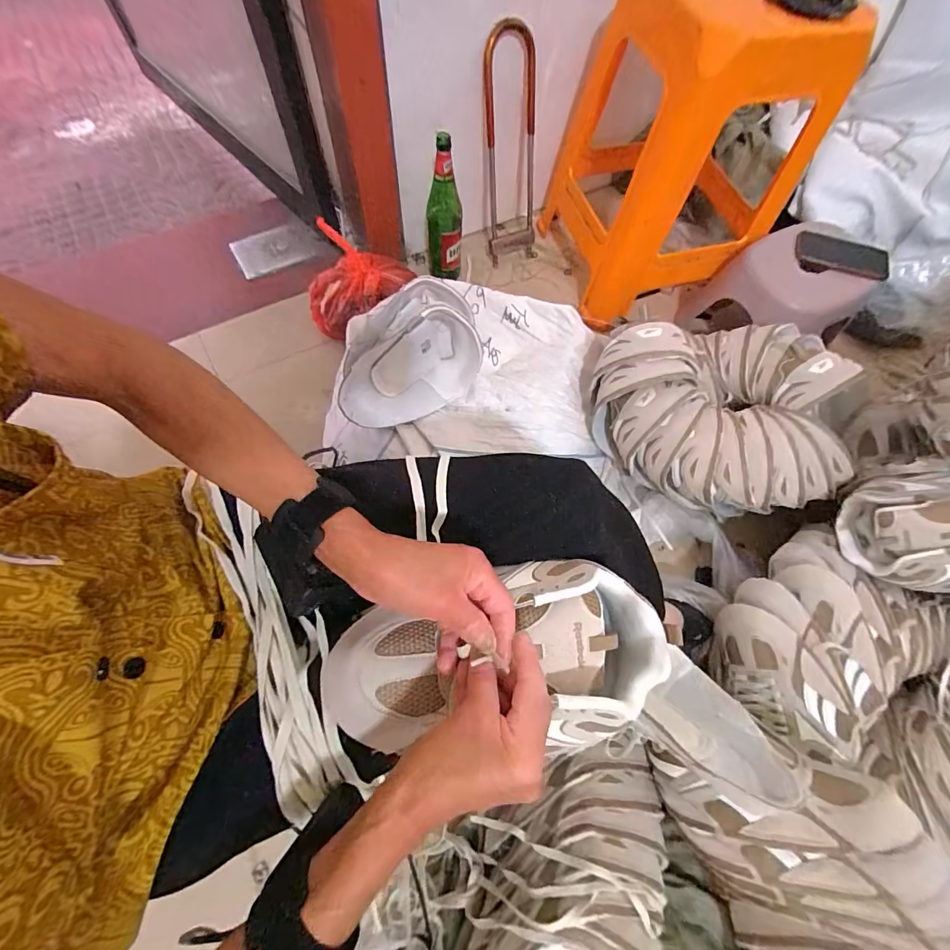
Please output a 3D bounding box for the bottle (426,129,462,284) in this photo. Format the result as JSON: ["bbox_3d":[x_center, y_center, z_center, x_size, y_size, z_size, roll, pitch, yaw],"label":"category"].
[{"bbox_3d":[-0.060,-0.498,0.827,0.059,0.269,0.058,-11,68,-8],"label":"bottle"}]

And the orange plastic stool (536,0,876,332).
[{"bbox_3d":[0.370,-0.595,0.791,0.335,0.445,0.356,-15,68,-9],"label":"orange plastic stool"}]

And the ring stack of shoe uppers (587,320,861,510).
[{"bbox_3d":[0.398,-0.092,0.694,0.344,0.150,0.315,-17,69,-10],"label":"ring stack of shoe uppers"}]

